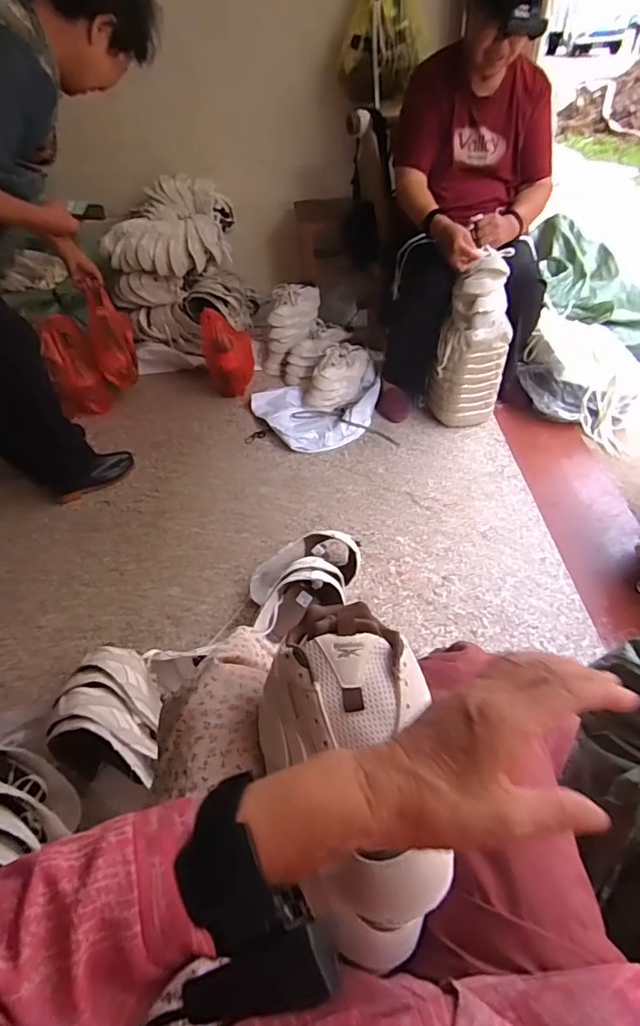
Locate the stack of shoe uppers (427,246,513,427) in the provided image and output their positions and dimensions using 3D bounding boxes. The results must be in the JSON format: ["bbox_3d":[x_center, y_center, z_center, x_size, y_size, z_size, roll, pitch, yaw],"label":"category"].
[{"bbox_3d":[0.423,-0.447,1.393,0.161,0.445,0.136,-15,45,-11],"label":"stack of shoe uppers"}]

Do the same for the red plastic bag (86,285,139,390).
[{"bbox_3d":[-0.638,-0.531,1.562,0.128,0.269,0.121,-20,46,-15],"label":"red plastic bag"}]

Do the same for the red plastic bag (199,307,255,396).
[{"bbox_3d":[-0.291,-0.508,1.625,0.153,0.257,0.113,-13,45,-9],"label":"red plastic bag"}]

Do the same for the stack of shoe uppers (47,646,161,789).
[{"bbox_3d":[-0.349,0.323,0.830,0.155,0.108,0.209,-5,44,0],"label":"stack of shoe uppers"}]

